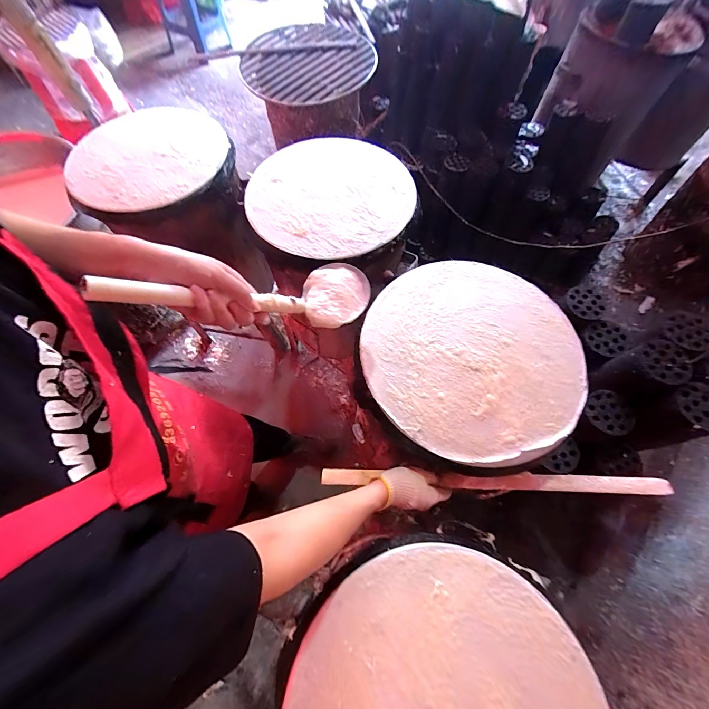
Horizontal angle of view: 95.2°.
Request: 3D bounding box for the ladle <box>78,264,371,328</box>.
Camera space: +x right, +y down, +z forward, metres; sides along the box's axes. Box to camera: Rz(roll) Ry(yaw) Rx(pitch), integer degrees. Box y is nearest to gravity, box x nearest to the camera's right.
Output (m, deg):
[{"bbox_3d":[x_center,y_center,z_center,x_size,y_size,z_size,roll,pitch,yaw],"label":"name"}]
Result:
[{"bbox_3d":[-0.110,-0.073,0.387,0.304,0.061,0.088,-9,60,-43],"label":"ladle"}]

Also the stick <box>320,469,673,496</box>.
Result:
[{"bbox_3d":[0.232,0.218,0.556,0.578,0.020,0.023,1,66,3],"label":"stick"}]

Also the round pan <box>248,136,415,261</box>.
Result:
[{"bbox_3d":[-0.055,-0.362,0.721,0.362,0.018,0.350,0,66,0],"label":"round pan"}]

